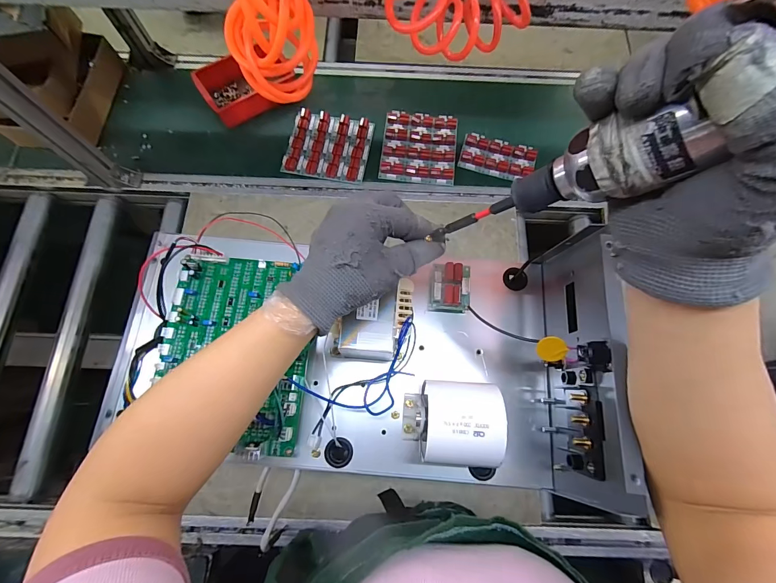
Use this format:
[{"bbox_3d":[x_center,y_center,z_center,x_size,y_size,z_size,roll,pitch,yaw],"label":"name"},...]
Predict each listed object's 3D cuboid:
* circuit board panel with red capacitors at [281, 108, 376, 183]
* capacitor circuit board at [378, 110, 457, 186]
[{"bbox_3d":[-0.133,-0.328,0.779,0.178,0.022,0.161,9,73,2],"label":"circuit board panel with red capacitors"},{"bbox_3d":[0.071,-0.327,0.785,0.163,0.016,0.181,7,73,1],"label":"capacitor circuit board"}]

